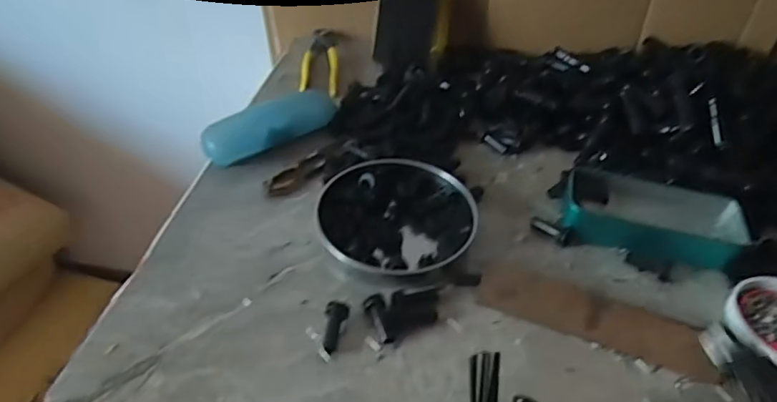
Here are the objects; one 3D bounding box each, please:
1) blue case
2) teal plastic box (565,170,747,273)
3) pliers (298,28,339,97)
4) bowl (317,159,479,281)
[{"bbox_3d":[-0.119,-0.080,0.583,0.152,0.042,0.034,-24,49,-29],"label":"blue case"},{"bbox_3d":[0.239,0.019,0.498,0.155,0.033,0.082,15,42,12],"label":"teal plastic box"},{"bbox_3d":[-0.089,-0.186,0.734,0.047,0.019,0.165,1,41,-3],"label":"pliers"},{"bbox_3d":[0.004,0.012,0.490,0.134,0.027,0.133,2,41,-2],"label":"bowl"}]

